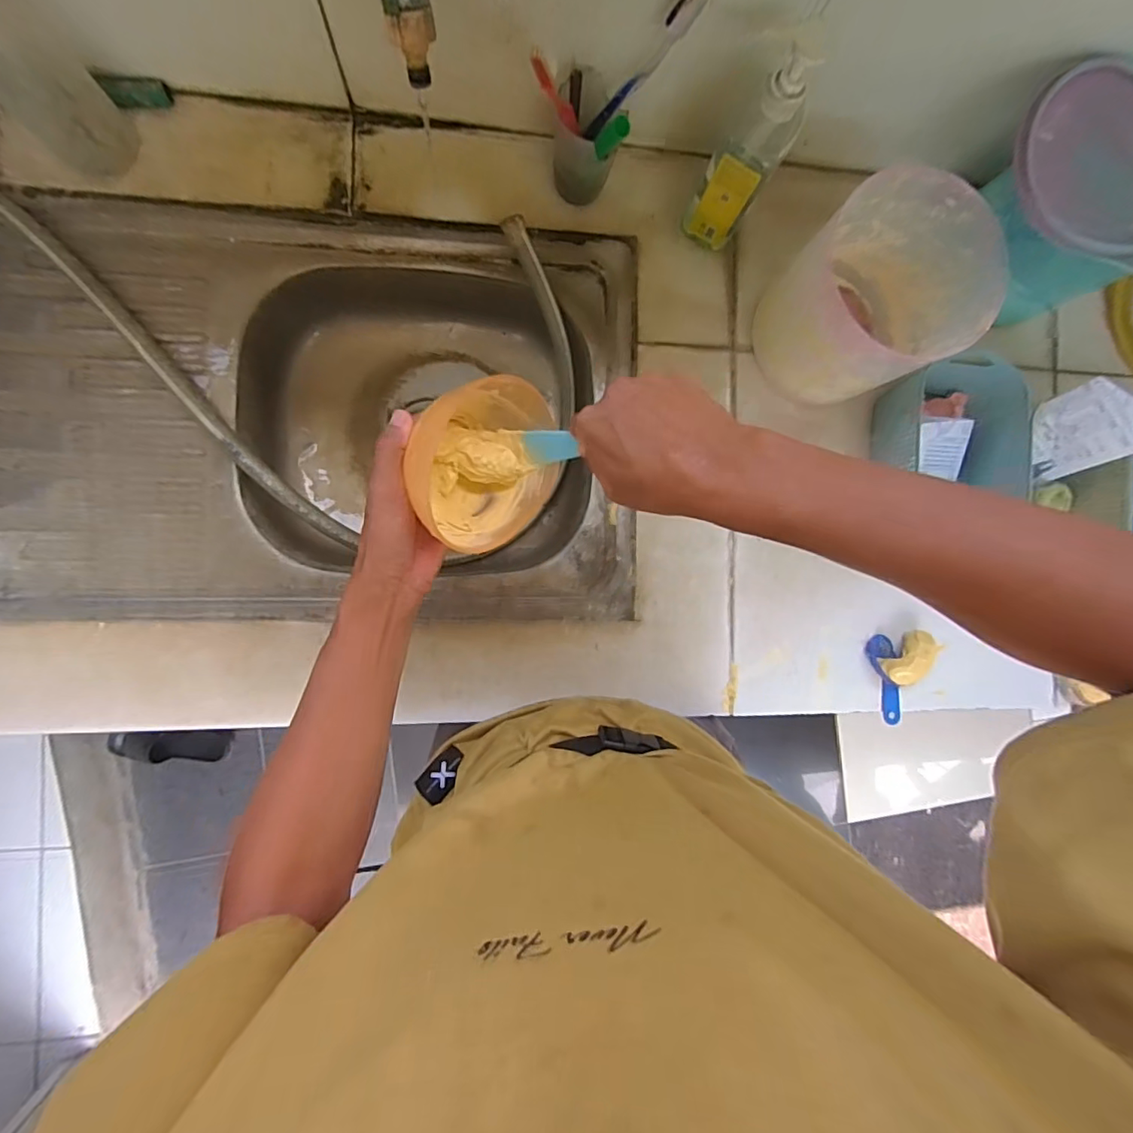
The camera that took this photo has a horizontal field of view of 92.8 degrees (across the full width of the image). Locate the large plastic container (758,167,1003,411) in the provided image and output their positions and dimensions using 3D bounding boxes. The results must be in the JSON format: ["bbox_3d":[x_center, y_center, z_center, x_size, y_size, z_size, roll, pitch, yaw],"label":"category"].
[{"bbox_3d":[0.280,-0.250,0.519,0.159,0.152,0.152,0,90,-8],"label":"large plastic container"}]

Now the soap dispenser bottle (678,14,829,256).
[{"bbox_3d":[0.162,-0.364,0.484,0.063,0.185,0.061,24,86,-7],"label":"soap dispenser bottle"}]

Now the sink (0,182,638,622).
[{"bbox_3d":[-0.291,-0.146,0.574,0.709,0.135,0.390,1,89,-8],"label":"sink"}]

